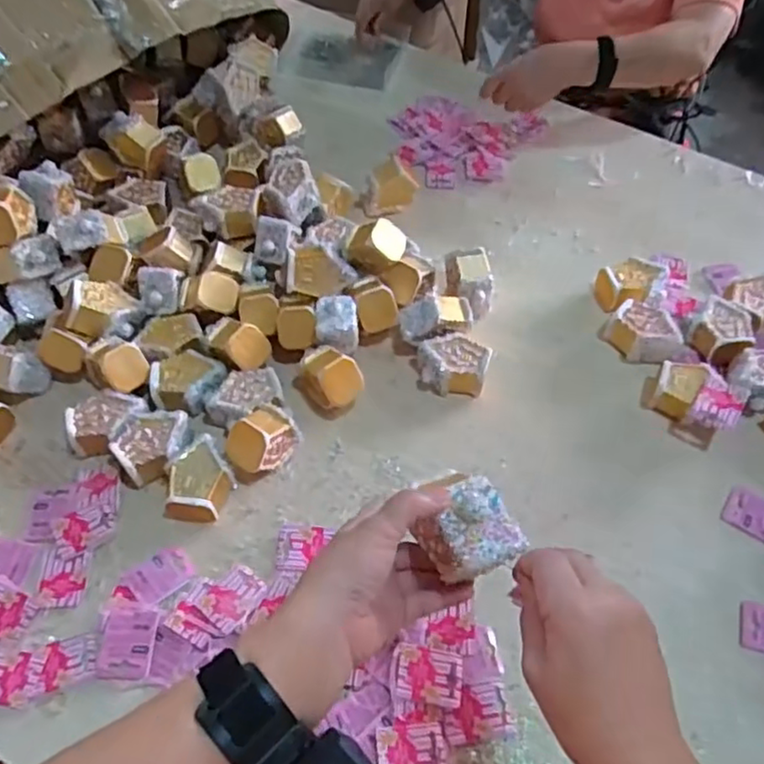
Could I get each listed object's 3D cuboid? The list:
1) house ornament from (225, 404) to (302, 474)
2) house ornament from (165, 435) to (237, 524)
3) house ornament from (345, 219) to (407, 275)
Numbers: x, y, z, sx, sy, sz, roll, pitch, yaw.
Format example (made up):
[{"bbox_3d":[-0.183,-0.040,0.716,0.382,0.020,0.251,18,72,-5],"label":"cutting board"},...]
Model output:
[{"bbox_3d":[-0.129,0.064,0.710,0.046,0.070,0.073,33,61,22],"label":"house ornament"},{"bbox_3d":[-0.191,0.101,0.695,0.068,0.038,0.086,-2,54,0],"label":"house ornament"},{"bbox_3d":[-0.007,-0.167,0.825,0.071,0.060,0.042,13,55,10],"label":"house ornament"}]

